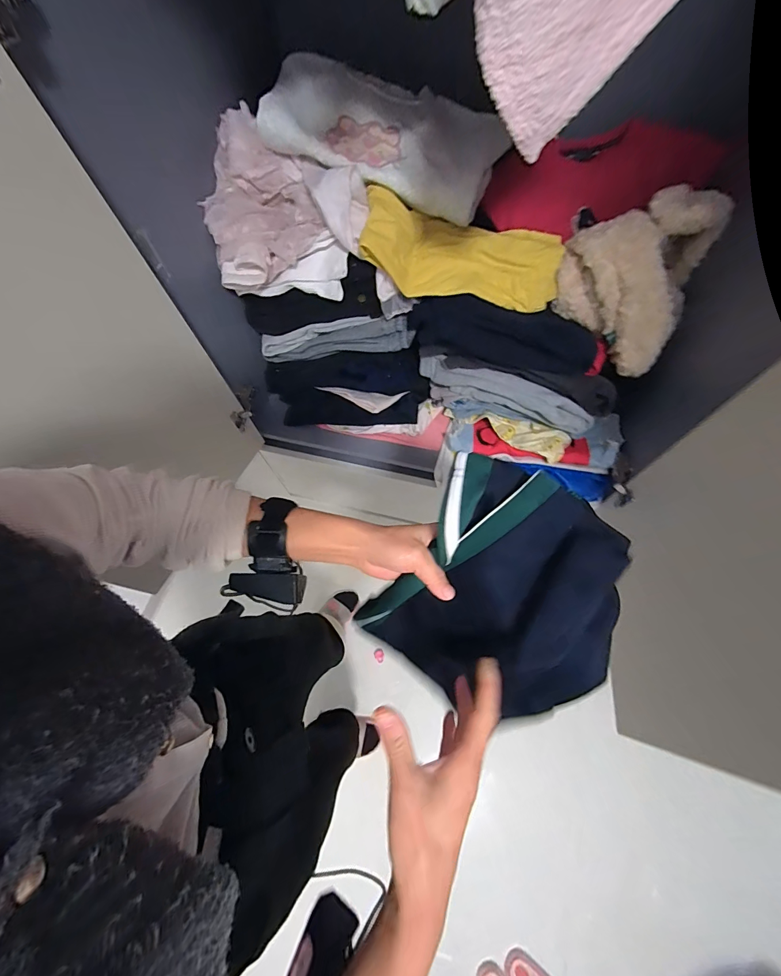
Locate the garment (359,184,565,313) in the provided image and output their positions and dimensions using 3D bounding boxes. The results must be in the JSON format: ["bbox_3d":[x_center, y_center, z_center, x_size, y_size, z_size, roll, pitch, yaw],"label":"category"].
[{"bbox_3d":[0.120,-0.390,0.588,0.309,0.096,0.135,8,66,7],"label":"garment"}]

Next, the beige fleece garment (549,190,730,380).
[{"bbox_3d":[0.370,-0.330,0.572,0.202,0.152,0.188,27,70,14],"label":"beige fleece garment"}]

